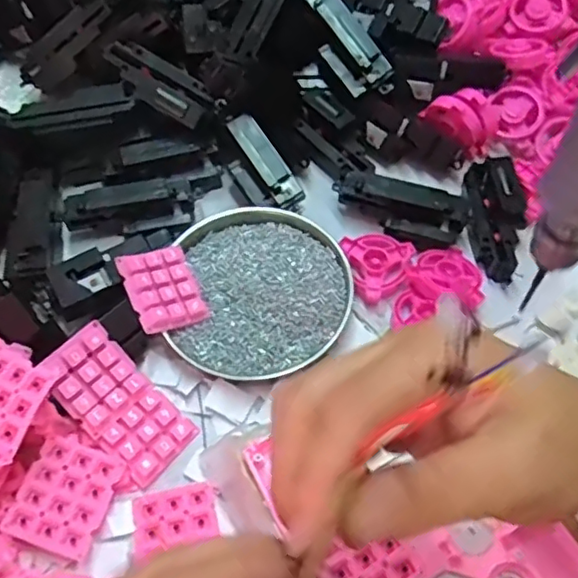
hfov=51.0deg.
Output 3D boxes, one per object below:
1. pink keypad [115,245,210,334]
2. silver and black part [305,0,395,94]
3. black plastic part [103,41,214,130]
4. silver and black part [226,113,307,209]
[{"bbox_3d":[-0.085,-0.001,0.415,0.049,0.006,0.057,-17,74,-36],"label":"pink keypad"},{"bbox_3d":[0.048,-0.206,0.490,0.024,0.019,0.107,-34,84,-17],"label":"silver and black part"},{"bbox_3d":[-0.103,-0.163,0.475,0.089,0.012,0.040,37,67,0],"label":"black plastic part"},{"bbox_3d":[-0.017,-0.097,0.458,0.020,0.011,0.080,-33,83,-16],"label":"silver and black part"}]

